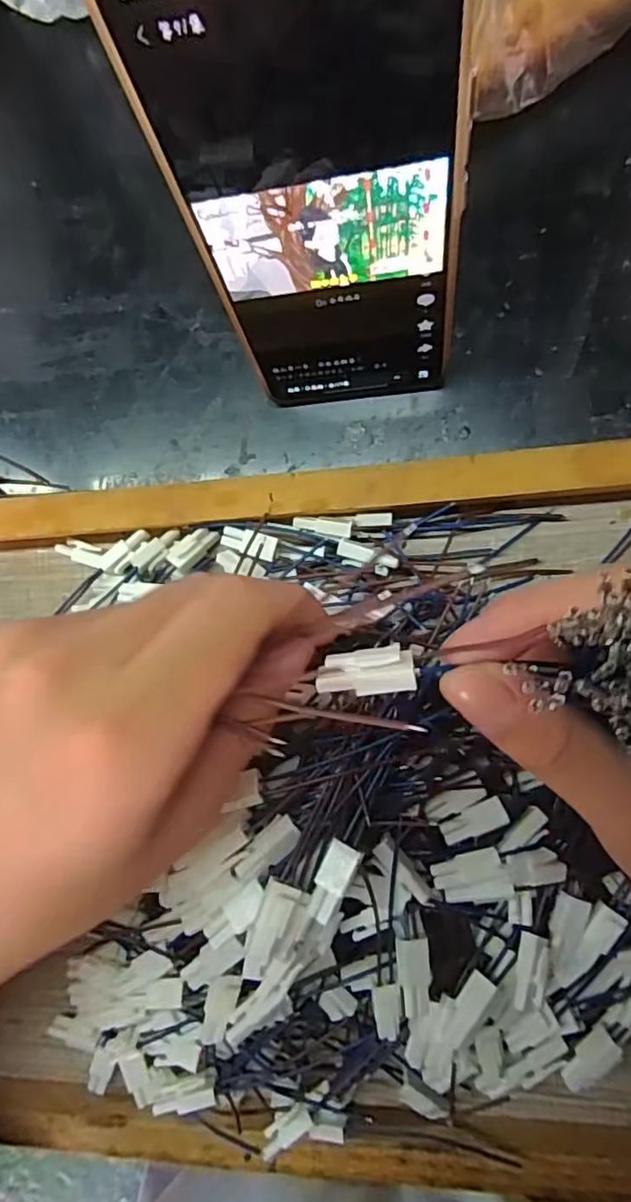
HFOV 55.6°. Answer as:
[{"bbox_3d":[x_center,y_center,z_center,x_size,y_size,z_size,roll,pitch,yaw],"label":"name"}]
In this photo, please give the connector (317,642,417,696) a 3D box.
[{"bbox_3d":[0.013,0.018,0.151,0.024,0.004,0.011,-7,88,10],"label":"connector"}]

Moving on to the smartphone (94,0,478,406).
[{"bbox_3d":[0.005,-0.112,0.186,0.077,0.164,0.007,-3,77,9],"label":"smartphone"}]

